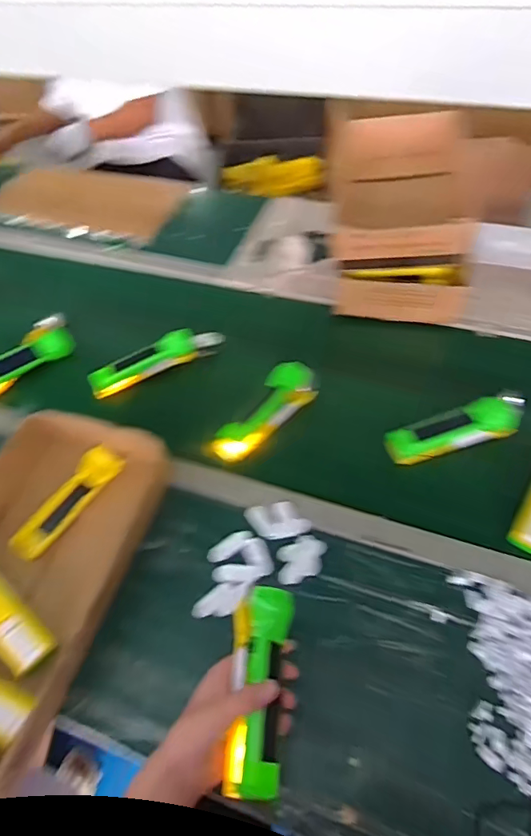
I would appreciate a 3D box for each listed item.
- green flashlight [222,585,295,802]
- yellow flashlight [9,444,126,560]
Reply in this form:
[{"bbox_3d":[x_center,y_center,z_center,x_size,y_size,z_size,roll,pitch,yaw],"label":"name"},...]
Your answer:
[{"bbox_3d":[-0.008,0.240,0.440,0.053,0.035,0.164,2,52,5],"label":"green flashlight"},{"bbox_3d":[-0.265,0.110,0.649,0.051,0.030,0.167,29,60,24],"label":"yellow flashlight"}]

